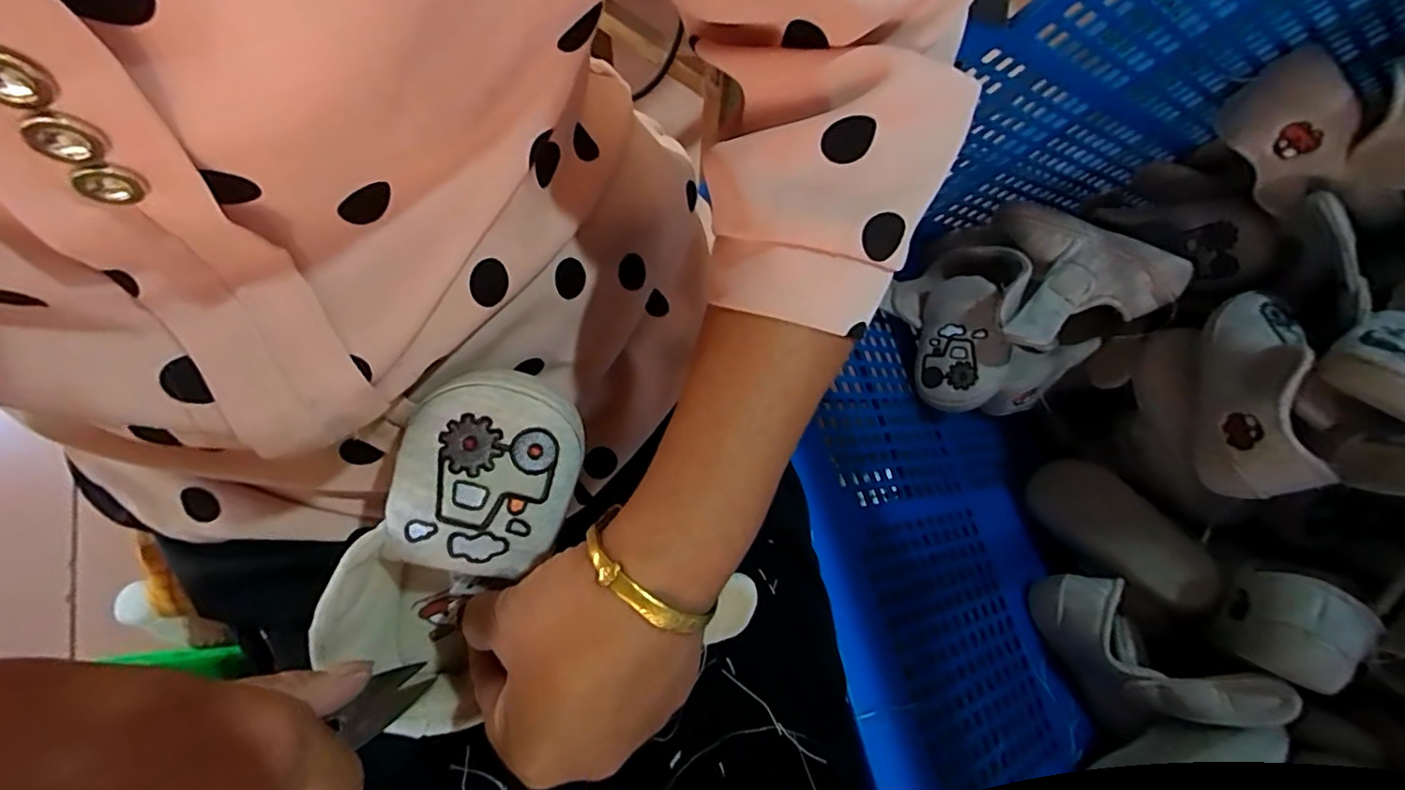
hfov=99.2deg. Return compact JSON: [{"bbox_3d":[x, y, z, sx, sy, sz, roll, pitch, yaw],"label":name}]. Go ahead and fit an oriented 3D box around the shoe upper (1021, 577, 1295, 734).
[{"bbox_3d":[0.321,0.188,0.441,0.075,0.093,0.133,-33,76,-12],"label":"shoe upper"}]

